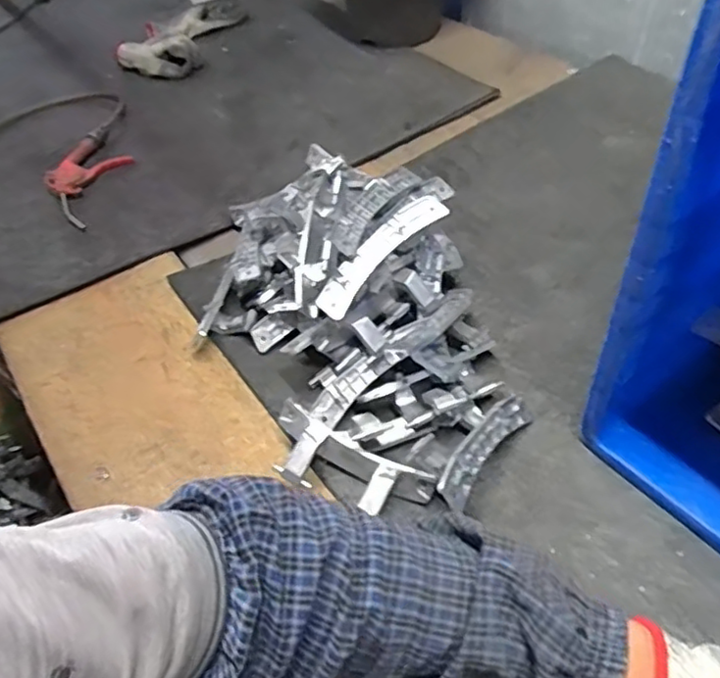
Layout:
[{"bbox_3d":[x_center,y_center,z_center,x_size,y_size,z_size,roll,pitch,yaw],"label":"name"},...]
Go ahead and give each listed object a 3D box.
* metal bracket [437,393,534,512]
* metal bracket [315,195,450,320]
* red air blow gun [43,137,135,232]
[{"bbox_3d":[0.111,0.091,0.553,0.026,0.027,0.153,25,39,26],"label":"metal bracket"},{"bbox_3d":[0.019,-0.082,0.603,0.152,0.020,0.032,-45,56,-8],"label":"metal bracket"},{"bbox_3d":[-0.399,-0.230,0.916,0.103,0.025,0.204,4,49,10],"label":"red air blow gun"}]

